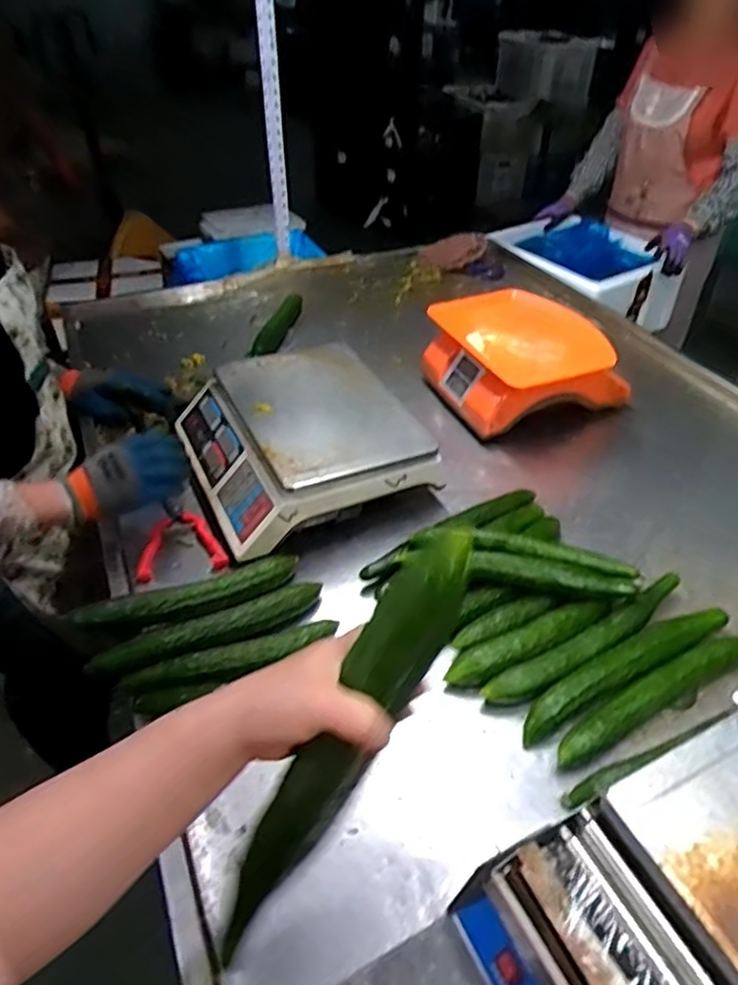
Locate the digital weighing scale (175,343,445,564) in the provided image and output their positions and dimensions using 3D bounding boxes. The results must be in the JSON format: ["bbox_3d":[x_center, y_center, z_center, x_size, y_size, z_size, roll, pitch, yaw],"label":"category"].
[{"bbox_3d":[-0.106,-0.085,0.982,0.313,0.113,0.337,-19,45,-22],"label":"digital weighing scale"}]

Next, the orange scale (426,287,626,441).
[{"bbox_3d":[0.263,-0.245,1.167,0.264,0.136,0.275,-14,43,-17],"label":"orange scale"}]

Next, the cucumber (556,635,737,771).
[{"bbox_3d":[0.322,0.218,0.706,0.310,0.046,0.037,-19,45,-22],"label":"cucumber"}]

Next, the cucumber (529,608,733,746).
[{"bbox_3d":[0.292,0.199,0.733,0.296,0.045,0.041,-19,45,-22],"label":"cucumber"}]

